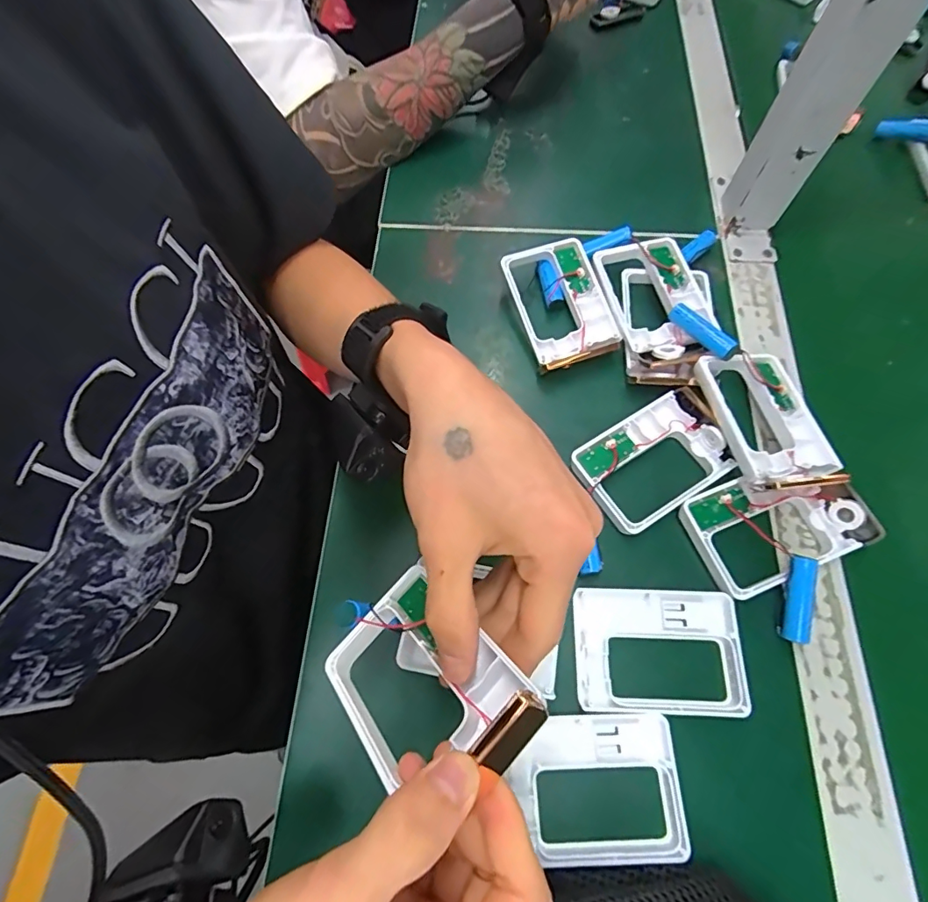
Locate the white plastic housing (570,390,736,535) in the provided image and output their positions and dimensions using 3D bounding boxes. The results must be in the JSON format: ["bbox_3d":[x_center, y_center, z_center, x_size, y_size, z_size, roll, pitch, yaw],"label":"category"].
[{"bbox_3d":[0.127,0.008,0.338,0.096,0.014,0.070,-32,70,-12],"label":"white plastic housing"}]

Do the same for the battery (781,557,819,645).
[{"bbox_3d":[0.201,0.090,0.295,0.012,0.009,0.051,9,87,5],"label":"battery"}]

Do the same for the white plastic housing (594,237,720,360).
[{"bbox_3d":[0.148,-0.114,0.384,0.071,0.031,0.108,-12,67,-4],"label":"white plastic housing"}]

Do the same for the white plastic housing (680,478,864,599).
[{"bbox_3d":[0.200,0.048,0.320,0.104,0.012,0.067,-21,68,-8],"label":"white plastic housing"}]

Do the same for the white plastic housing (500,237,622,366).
[{"bbox_3d":[0.076,-0.116,0.386,0.068,0.029,0.102,-18,67,-7],"label":"white plastic housing"}]

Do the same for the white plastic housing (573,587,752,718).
[{"bbox_3d":[0.115,0.119,0.294,0.094,0.012,0.067,2,66,2],"label":"white plastic housing"}]

